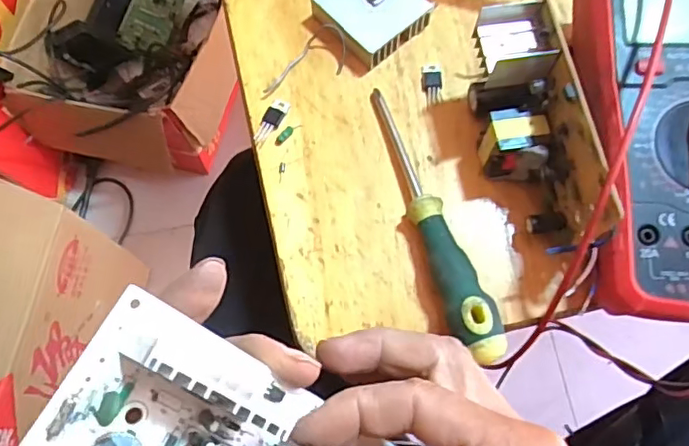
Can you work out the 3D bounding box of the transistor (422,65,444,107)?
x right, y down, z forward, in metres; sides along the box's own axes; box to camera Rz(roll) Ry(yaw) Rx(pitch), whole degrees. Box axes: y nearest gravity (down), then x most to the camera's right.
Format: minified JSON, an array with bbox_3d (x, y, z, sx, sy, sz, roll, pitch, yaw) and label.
[{"bbox_3d":[0.050,-0.079,0.329,0.011,0.004,0.024,-2,71,2],"label":"transistor"}]

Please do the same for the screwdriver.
[{"bbox_3d":[0.044,-0.005,0.291,0.021,0.028,0.152,-16,71,-3],"label":"screwdriver"}]

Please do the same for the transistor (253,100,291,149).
[{"bbox_3d":[-0.042,-0.056,0.325,0.010,0.004,0.031,26,74,11],"label":"transistor"}]

